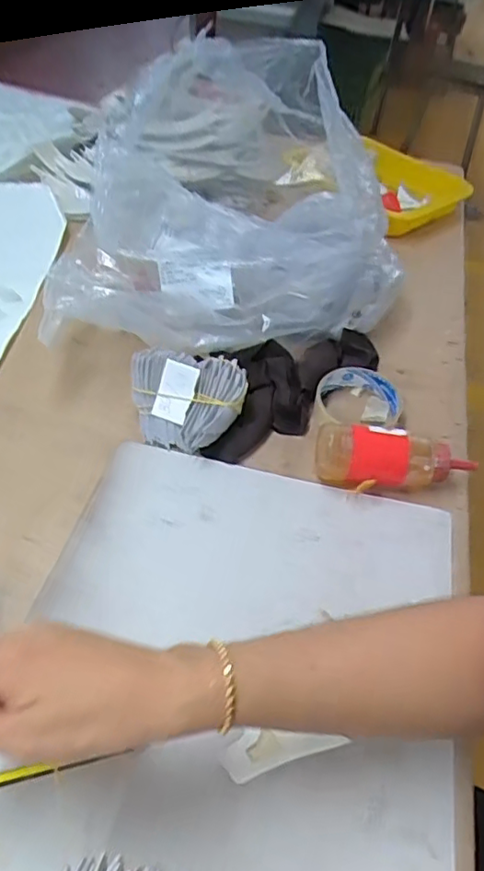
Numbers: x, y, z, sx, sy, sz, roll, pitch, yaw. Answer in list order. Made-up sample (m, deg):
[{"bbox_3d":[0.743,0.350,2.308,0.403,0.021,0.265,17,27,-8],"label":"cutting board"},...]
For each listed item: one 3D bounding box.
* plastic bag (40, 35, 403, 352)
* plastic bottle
[{"bbox_3d":[-0.027,-0.286,0.687,0.360,0.209,0.418,-4,47,-11],"label":"plastic bag"},{"bbox_3d":[0.136,0.023,0.531,0.139,0.046,0.056,11,46,4],"label":"plastic bottle"}]

